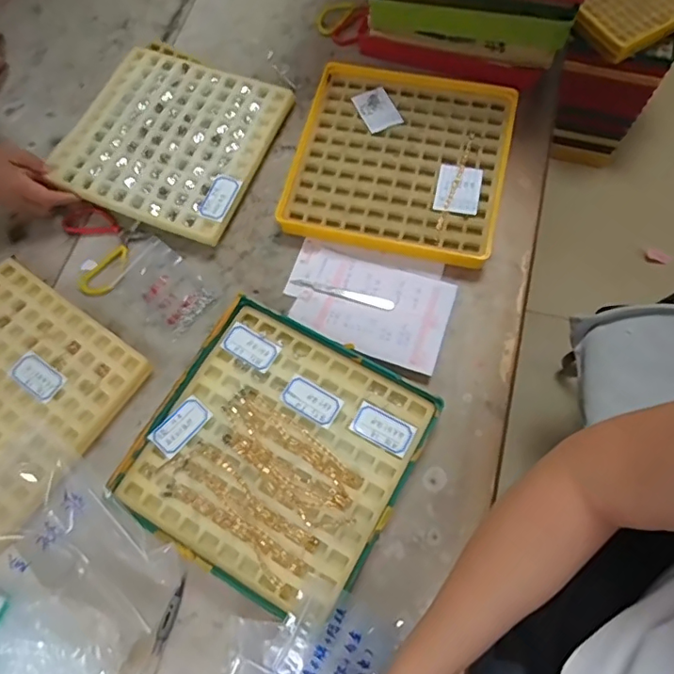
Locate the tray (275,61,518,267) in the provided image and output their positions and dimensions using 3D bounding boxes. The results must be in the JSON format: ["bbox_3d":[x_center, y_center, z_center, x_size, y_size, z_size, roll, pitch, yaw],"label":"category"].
[{"bbox_3d":[0.085,-0.240,0.716,0.272,0.026,0.274,12,71,7],"label":"tray"}]

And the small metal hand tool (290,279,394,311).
[{"bbox_3d":[0.006,-0.054,0.665,0.131,0.004,0.013,15,71,8],"label":"small metal hand tool"}]

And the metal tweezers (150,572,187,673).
[{"bbox_3d":[-0.173,0.296,0.530,0.011,0.017,0.115,16,71,8],"label":"metal tweezers"}]

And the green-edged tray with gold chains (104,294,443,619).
[{"bbox_3d":[-0.064,0.123,0.585,0.271,0.031,0.269,28,73,12],"label":"green-edged tray with gold chains"}]

